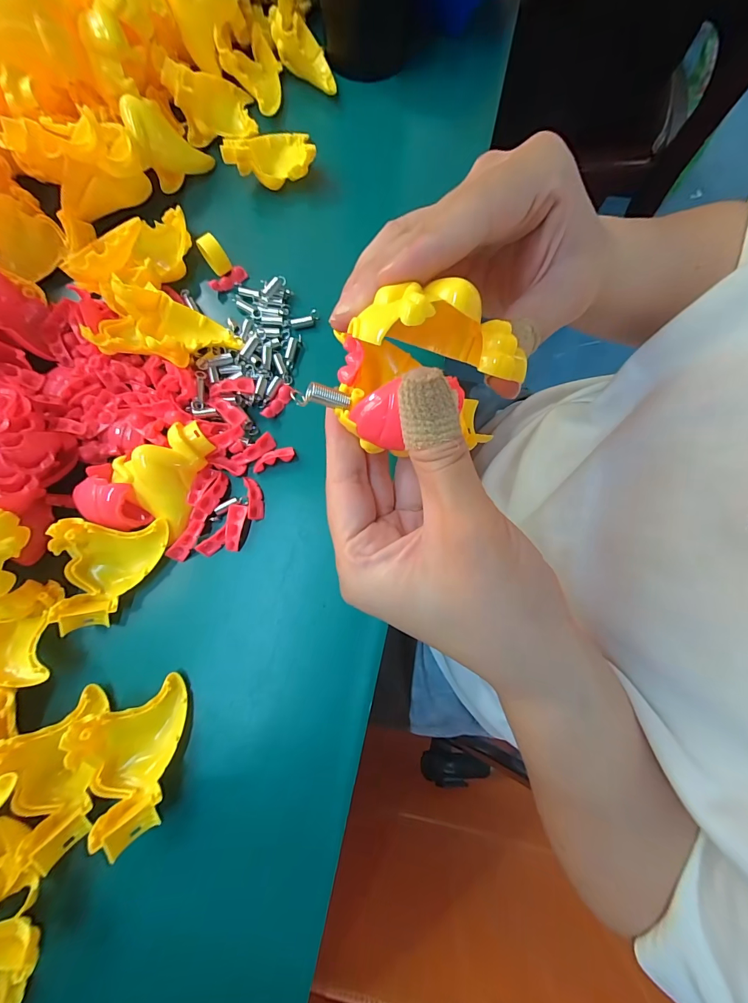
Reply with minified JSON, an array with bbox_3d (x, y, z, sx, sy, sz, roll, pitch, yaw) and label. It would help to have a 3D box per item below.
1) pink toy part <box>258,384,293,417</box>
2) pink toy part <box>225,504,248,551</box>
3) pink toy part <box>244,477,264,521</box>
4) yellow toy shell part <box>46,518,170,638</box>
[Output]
[{"bbox_3d":[-0.067,-0.070,0.261,0.010,0.007,0.029,31,79,7],"label":"pink toy part"},{"bbox_3d":[-0.090,0.017,0.242,0.012,0.006,0.030,6,78,2],"label":"pink toy part"},{"bbox_3d":[-0.079,-0.003,0.248,0.010,0.004,0.029,-12,78,-2],"label":"pink toy part"},{"bbox_3d":[-0.158,0.042,0.220,0.058,0.034,0.060,-4,77,0],"label":"yellow toy shell part"}]

